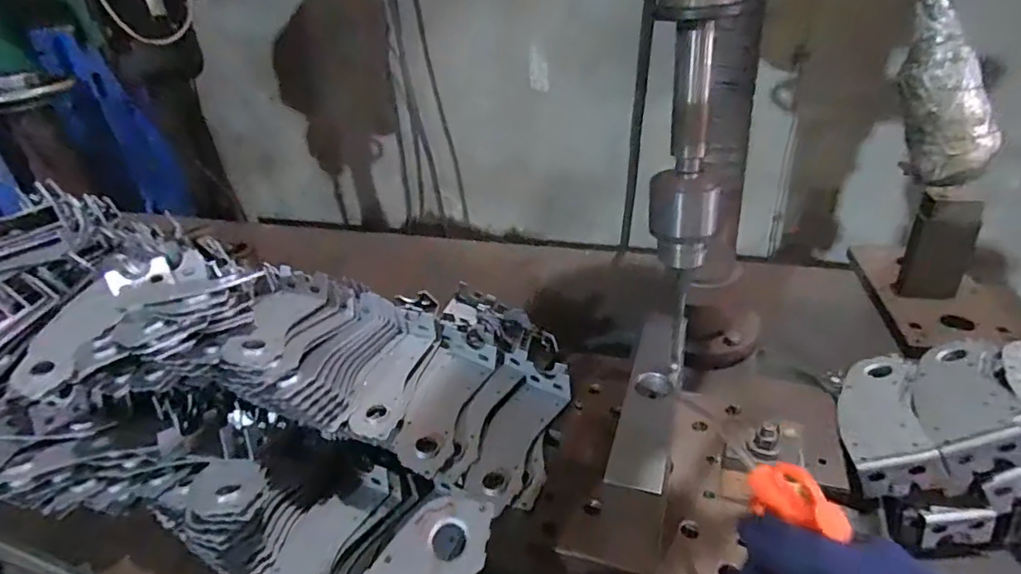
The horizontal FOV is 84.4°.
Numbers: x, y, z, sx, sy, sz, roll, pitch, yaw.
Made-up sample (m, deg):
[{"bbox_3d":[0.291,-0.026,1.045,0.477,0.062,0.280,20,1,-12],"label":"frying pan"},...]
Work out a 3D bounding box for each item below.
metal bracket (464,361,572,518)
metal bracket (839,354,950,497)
[{"bbox_3d":[0.007,0.150,0.590,0.064,0.022,0.184,10,36,25],"label":"metal bracket"},{"bbox_3d":[0.382,0.136,0.578,0.077,0.049,0.187,-10,21,30],"label":"metal bracket"}]

